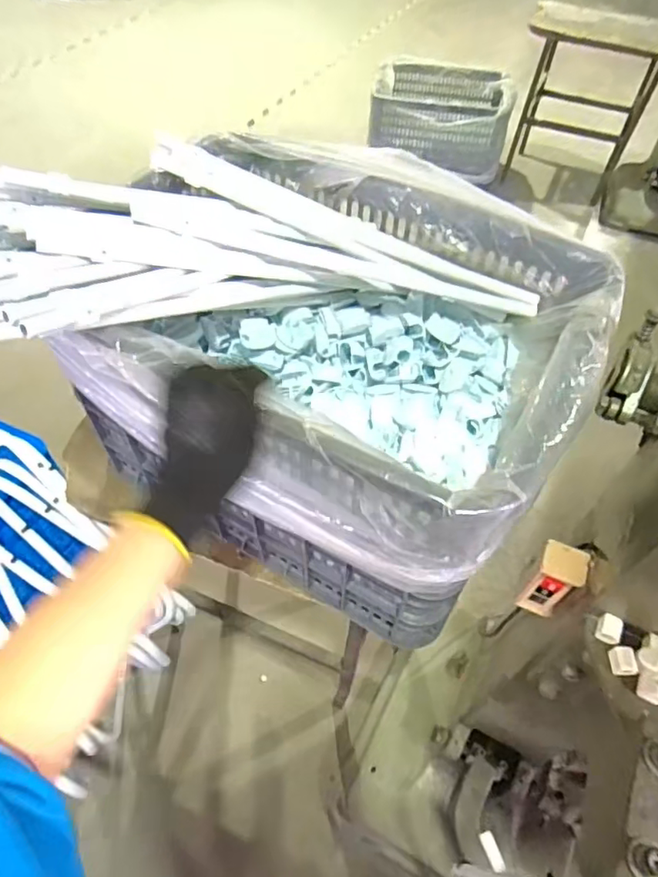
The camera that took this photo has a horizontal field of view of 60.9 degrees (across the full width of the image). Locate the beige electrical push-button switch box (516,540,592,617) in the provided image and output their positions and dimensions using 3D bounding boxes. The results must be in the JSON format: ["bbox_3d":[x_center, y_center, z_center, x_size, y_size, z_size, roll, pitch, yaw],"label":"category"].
[{"bbox_3d":[0.266,0.170,0.671,0.048,0.112,0.043,19,55,12],"label":"beige electrical push-button switch box"}]

